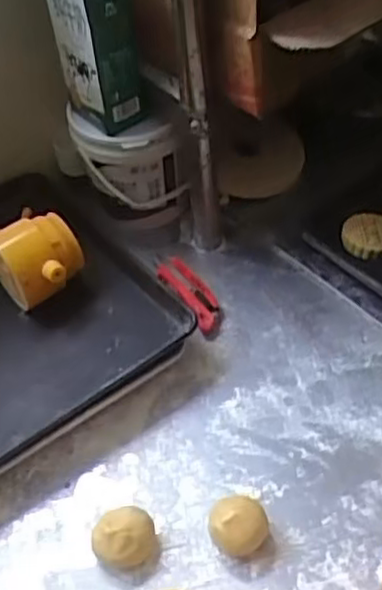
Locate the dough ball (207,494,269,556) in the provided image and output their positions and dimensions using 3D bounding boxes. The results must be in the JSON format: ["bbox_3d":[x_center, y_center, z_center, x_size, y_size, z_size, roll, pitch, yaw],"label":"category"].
[{"bbox_3d":[0.046,0.219,0.680,0.057,0.044,0.057,3,47,7],"label":"dough ball"}]

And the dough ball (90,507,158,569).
[{"bbox_3d":[-0.065,0.230,0.678,0.059,0.042,0.053,-15,48,-10],"label":"dough ball"}]

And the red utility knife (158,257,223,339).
[{"bbox_3d":[0.003,0.003,0.893,0.041,0.025,0.127,-24,50,-17],"label":"red utility knife"}]

